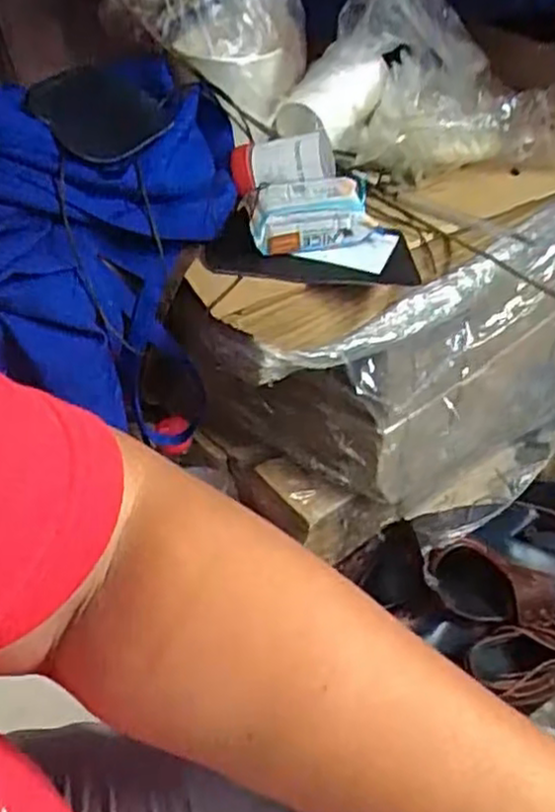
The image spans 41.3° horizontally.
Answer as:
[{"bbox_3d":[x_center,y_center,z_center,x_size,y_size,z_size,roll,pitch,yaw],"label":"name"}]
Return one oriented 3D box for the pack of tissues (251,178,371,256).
[{"bbox_3d":[0.021,-0.138,0.524,0.081,0.035,0.044,-9,45,-3],"label":"pack of tissues"}]

